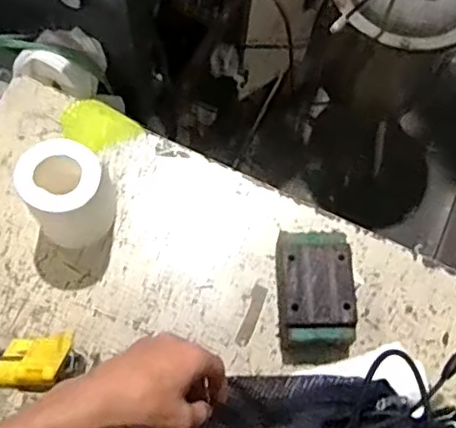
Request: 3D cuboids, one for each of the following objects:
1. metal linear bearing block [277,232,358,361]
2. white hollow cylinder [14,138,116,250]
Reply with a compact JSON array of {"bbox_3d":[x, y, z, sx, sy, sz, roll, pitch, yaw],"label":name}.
[{"bbox_3d":[0.086,0.081,0.611,0.072,0.050,0.120,-2,68,-4],"label":"metal linear bearing block"},{"bbox_3d":[-0.159,-0.018,0.611,0.078,0.105,0.071,-13,70,-8],"label":"white hollow cylinder"}]

